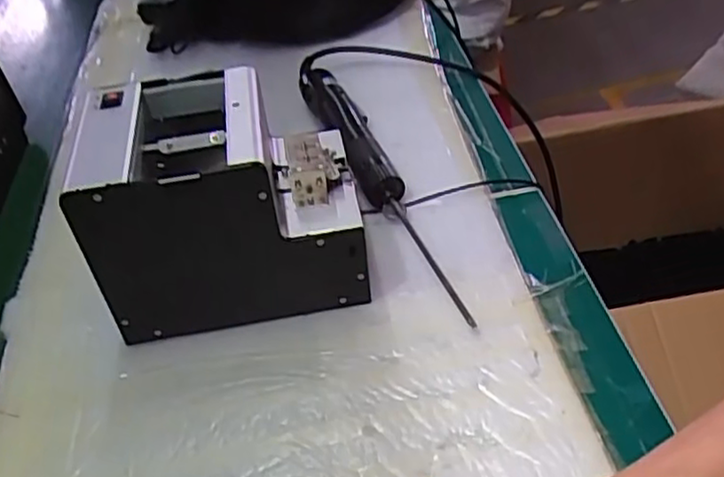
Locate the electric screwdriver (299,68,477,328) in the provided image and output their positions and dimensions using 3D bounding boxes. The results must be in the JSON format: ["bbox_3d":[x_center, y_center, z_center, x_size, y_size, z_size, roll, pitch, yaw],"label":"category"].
[{"bbox_3d":[0.012,-0.058,0.602,0.040,0.045,0.349,-17,42,-11],"label":"electric screwdriver"}]

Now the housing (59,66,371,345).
[{"bbox_3d":[-0.096,-0.028,0.507,0.175,0.146,0.122,-10,41,-3],"label":"housing"}]

